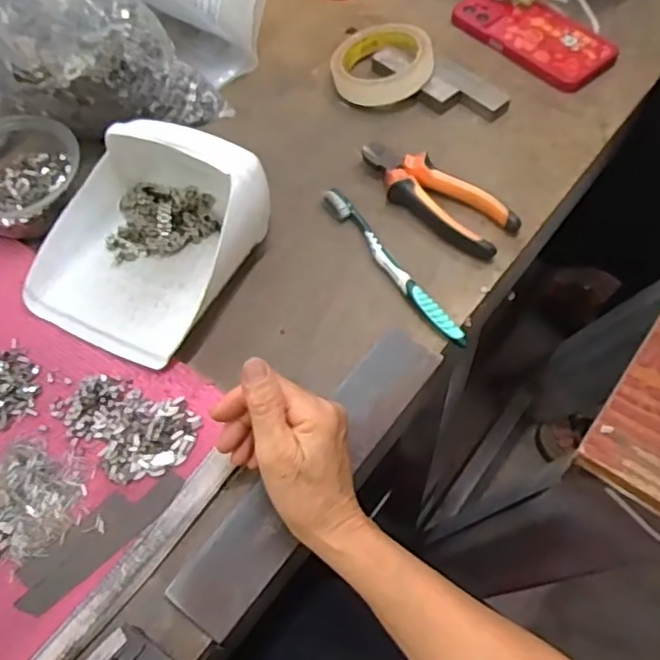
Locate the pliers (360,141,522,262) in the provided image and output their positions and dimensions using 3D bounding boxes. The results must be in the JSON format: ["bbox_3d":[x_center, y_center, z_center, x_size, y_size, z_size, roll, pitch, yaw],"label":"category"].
[{"bbox_3d":[0.088,-0.115,0.567,0.149,0.030,0.053,34,67,22],"label":"pliers"}]

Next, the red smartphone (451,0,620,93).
[{"bbox_3d":[0.203,-0.302,0.670,0.088,0.010,0.167,-40,64,-18],"label":"red smartphone"}]

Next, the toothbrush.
[{"bbox_3d":[0.050,-0.054,0.535,0.018,0.014,0.180,-30,62,-13],"label":"toothbrush"}]

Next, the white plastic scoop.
[{"bbox_3d":[-0.146,-0.078,0.515,0.152,0.075,0.177,21,63,16],"label":"white plastic scoop"}]

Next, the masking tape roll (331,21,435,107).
[{"bbox_3d":[0.053,-0.263,0.642,0.096,0.035,0.096,-2,59,3],"label":"masking tape roll"}]

